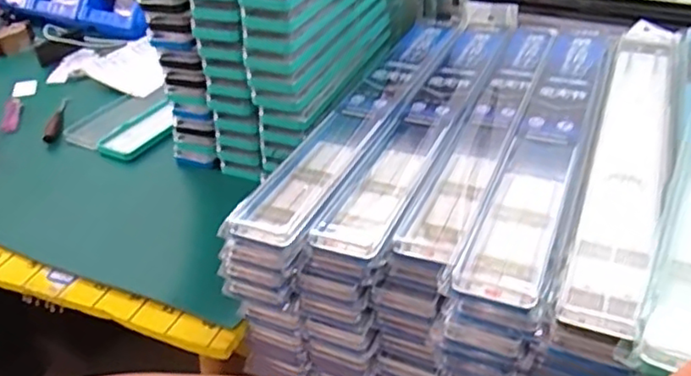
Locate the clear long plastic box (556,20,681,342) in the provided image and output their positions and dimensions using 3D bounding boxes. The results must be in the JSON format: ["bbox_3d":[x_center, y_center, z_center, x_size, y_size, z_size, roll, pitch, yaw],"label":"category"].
[{"bbox_3d":[0.245,-0.043,0.525,0.059,0.027,0.444,14,38,20],"label":"clear long plastic box"}]

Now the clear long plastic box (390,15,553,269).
[{"bbox_3d":[0.143,-0.070,0.593,0.051,0.029,0.415,14,39,20],"label":"clear long plastic box"}]

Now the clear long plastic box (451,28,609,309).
[{"bbox_3d":[0.176,-0.049,0.535,0.056,0.022,0.405,14,39,20],"label":"clear long plastic box"}]

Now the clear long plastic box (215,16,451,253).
[{"bbox_3d":[0.023,-0.078,0.619,0.063,0.026,0.413,15,39,21],"label":"clear long plastic box"}]

